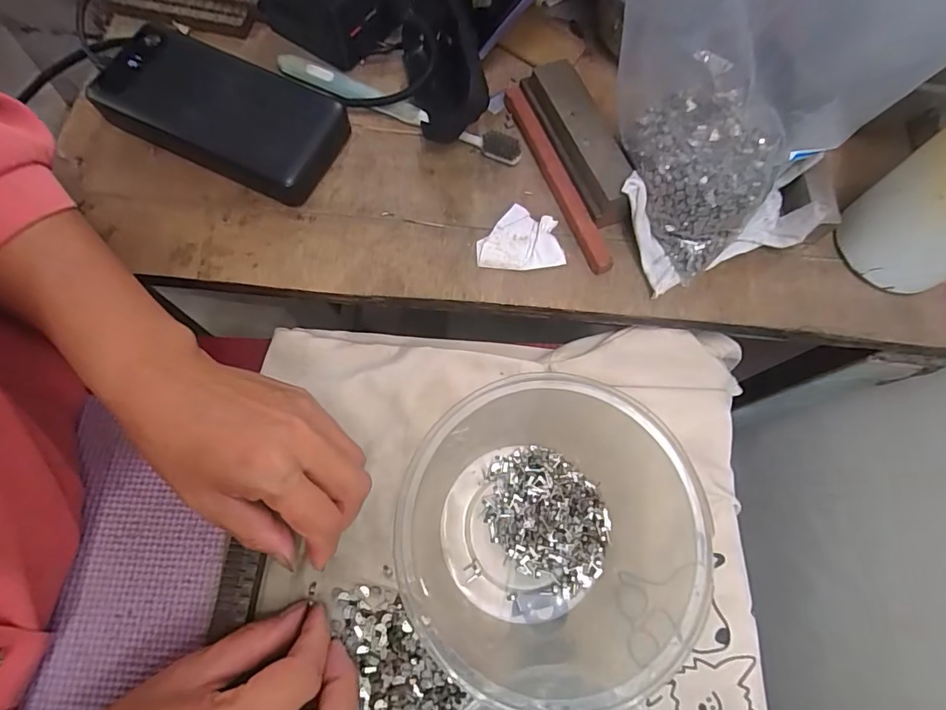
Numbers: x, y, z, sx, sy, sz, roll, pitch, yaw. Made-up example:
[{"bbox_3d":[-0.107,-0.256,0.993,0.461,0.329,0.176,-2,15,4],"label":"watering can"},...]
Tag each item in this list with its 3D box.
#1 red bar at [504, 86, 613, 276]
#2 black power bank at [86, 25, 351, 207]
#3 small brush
[{"bbox_3d":[0.054,-0.118,0.323,0.013,0.009,0.144,-22,74,-9],"label":"red bar"},{"bbox_3d":[-0.160,-0.159,0.320,0.170,0.031,0.074,25,72,6],"label":"black power bank"},{"bbox_3d":[-0.053,-0.169,0.338,0.184,0.013,0.018,24,72,6],"label":"small brush"}]

